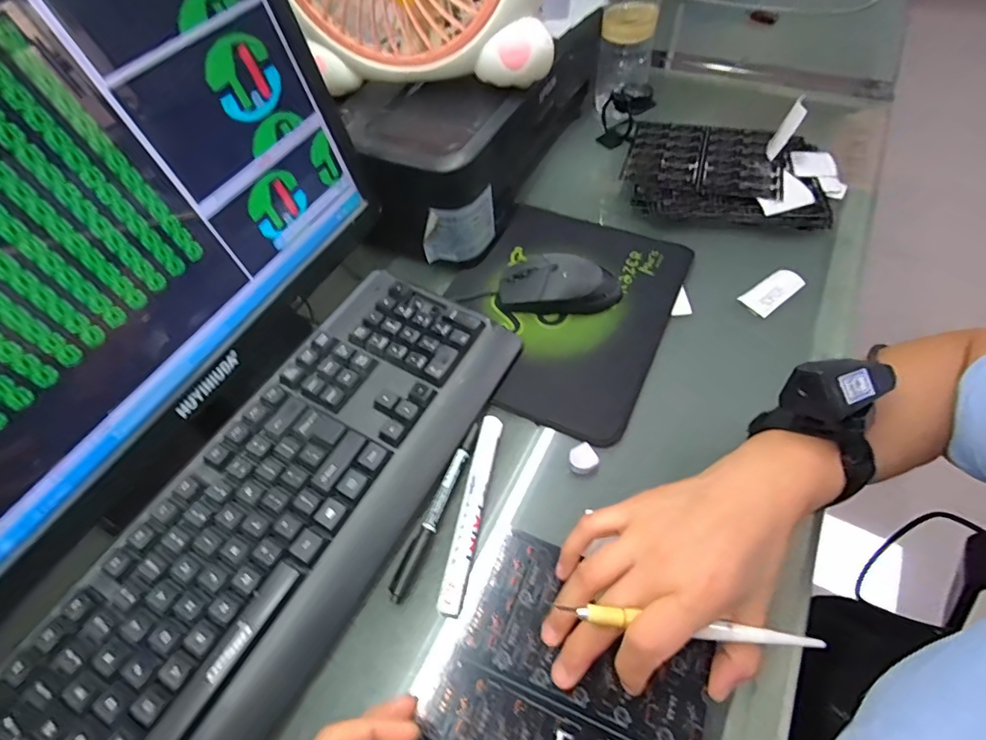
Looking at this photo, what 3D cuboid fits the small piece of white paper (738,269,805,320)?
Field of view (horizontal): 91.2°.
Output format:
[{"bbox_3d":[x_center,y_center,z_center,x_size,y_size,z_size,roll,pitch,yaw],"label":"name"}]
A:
[{"bbox_3d":[0.265,-0.074,0.458,0.060,0.011,0.031,-30,57,-16],"label":"small piece of white paper"}]

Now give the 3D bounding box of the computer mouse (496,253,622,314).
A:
[{"bbox_3d":[0.063,-0.084,0.458,0.116,0.038,0.056,2,54,7],"label":"computer mouse"}]

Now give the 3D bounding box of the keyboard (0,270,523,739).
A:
[{"bbox_3d":[-0.147,0.101,0.344,0.152,0.043,0.429,22,59,20],"label":"keyboard"}]

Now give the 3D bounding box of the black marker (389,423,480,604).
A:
[{"bbox_3d":[-0.039,0.101,0.358,0.011,0.012,0.137,17,58,17],"label":"black marker"}]

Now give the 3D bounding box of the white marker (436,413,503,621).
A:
[{"bbox_3d":[-0.014,0.100,0.351,0.016,0.015,0.143,8,55,11],"label":"white marker"}]

